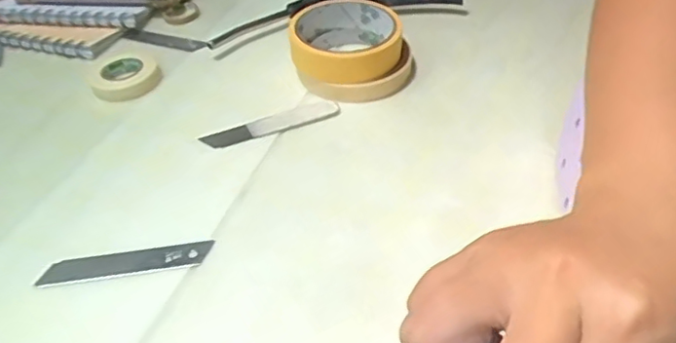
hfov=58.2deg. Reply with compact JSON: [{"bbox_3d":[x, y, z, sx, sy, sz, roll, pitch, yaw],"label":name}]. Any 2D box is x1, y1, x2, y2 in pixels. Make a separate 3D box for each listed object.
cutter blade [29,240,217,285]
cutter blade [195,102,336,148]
[{"bbox_3d":[-0.127,0.055,0.364,0.100,0.004,0.016,-8,58,-3],"label":"cutter blade"},{"bbox_3d":[-0.049,-0.035,0.451,0.100,0.004,0.021,-20,46,-16],"label":"cutter blade"}]

